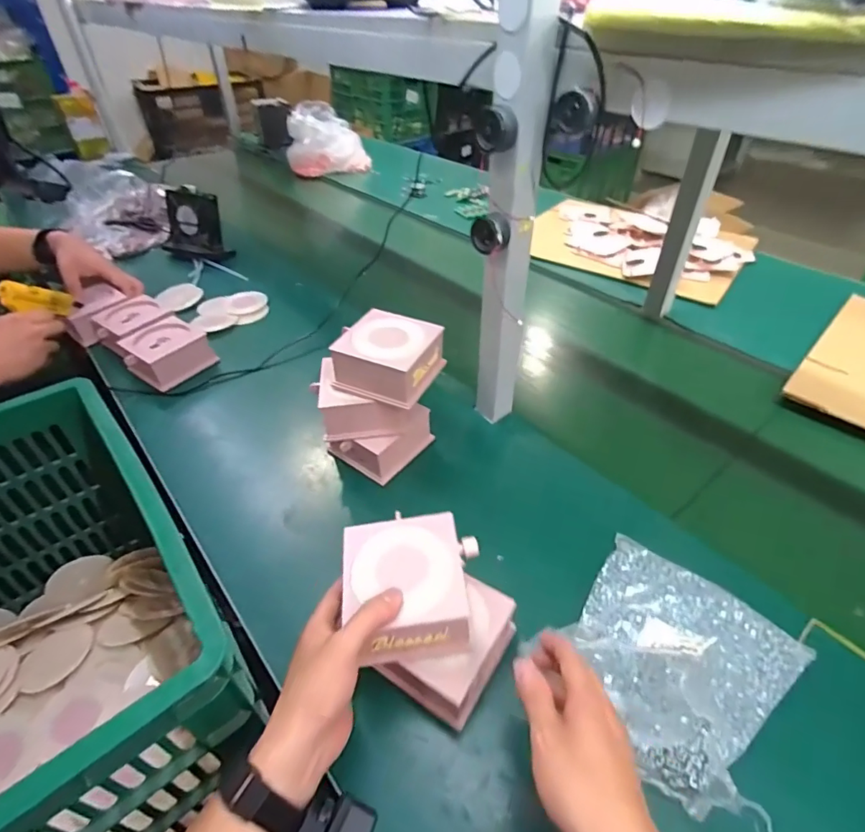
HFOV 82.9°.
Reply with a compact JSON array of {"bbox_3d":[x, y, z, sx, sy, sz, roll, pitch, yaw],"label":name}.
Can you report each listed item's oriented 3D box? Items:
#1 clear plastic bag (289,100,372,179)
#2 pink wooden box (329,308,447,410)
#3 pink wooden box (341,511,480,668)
[{"bbox_3d":[-0.353,-0.899,1.620,0.243,0.216,0.154,-21,45,-21],"label":"clear plastic bag"},{"bbox_3d":[-0.053,-0.074,0.598,0.106,0.064,0.103,17,45,19],"label":"pink wooden box"},{"bbox_3d":[-0.020,0.154,0.440,0.113,0.062,0.111,-2,42,-1],"label":"pink wooden box"}]

